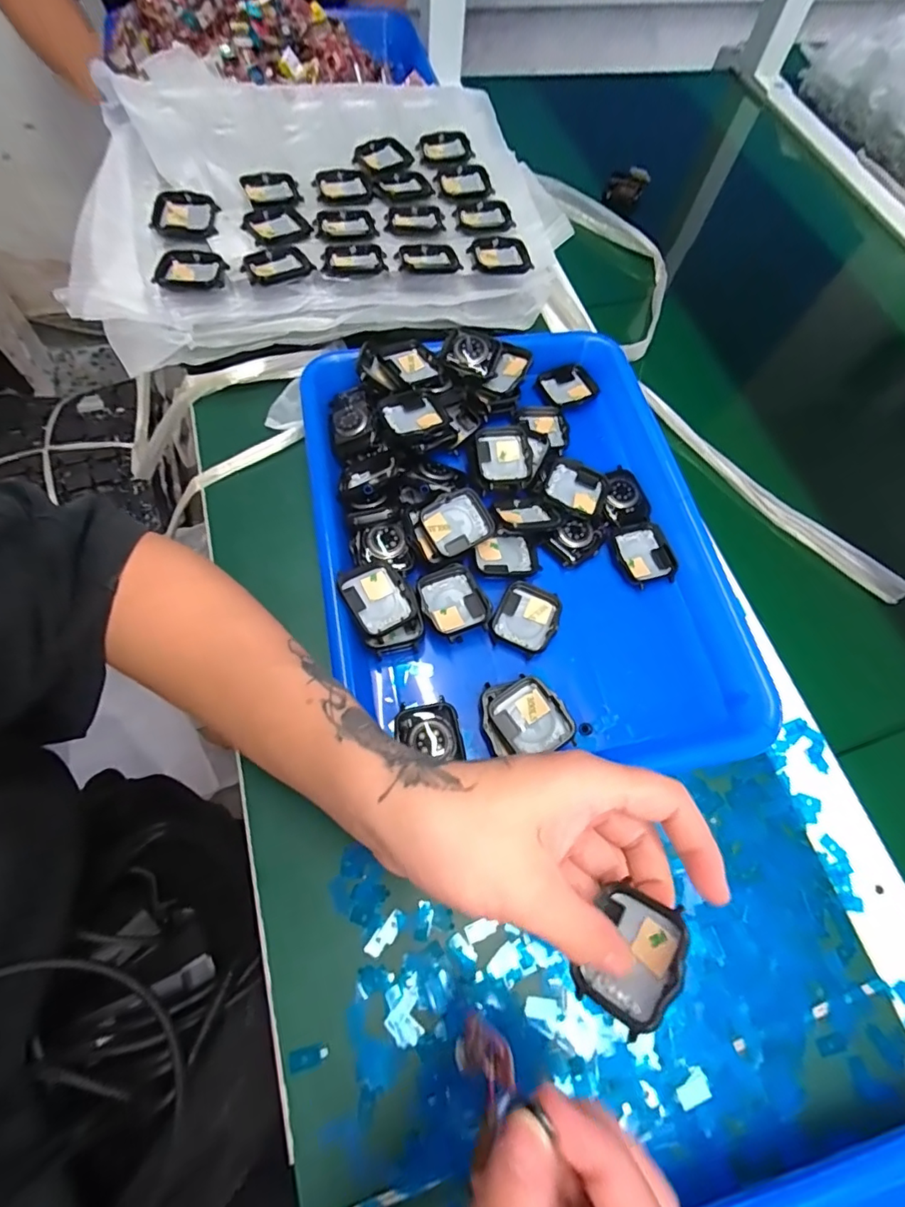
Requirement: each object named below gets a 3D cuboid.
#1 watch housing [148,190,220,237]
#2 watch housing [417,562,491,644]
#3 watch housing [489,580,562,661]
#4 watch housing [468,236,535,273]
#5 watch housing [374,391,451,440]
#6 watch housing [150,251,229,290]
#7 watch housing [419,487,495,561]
[{"bbox_3d":[-0.208,-0.303,0.407,0.048,0.015,0.033,13,66,2],"label":"watch housing"},{"bbox_3d":[0.001,0.001,0.328,0.039,0.018,0.046,-25,70,-14],"label":"watch housing"},{"bbox_3d":[0.047,0.010,0.334,0.040,0.012,0.046,27,67,8],"label":"watch housing"},{"bbox_3d":[0.037,-0.275,0.413,0.047,0.007,0.036,-11,67,-9],"label":"watch housing"},{"bbox_3d":[-0.026,-0.128,0.359,0.046,0.011,0.036,-18,68,-12],"label":"watch housing"},{"bbox_3d":[-0.189,-0.244,0.383,0.046,0.014,0.035,4,66,-2],"label":"watch housing"},{"bbox_3d":[0.003,-0.052,0.341,0.042,0.009,0.038,-27,91,-10],"label":"watch housing"}]

